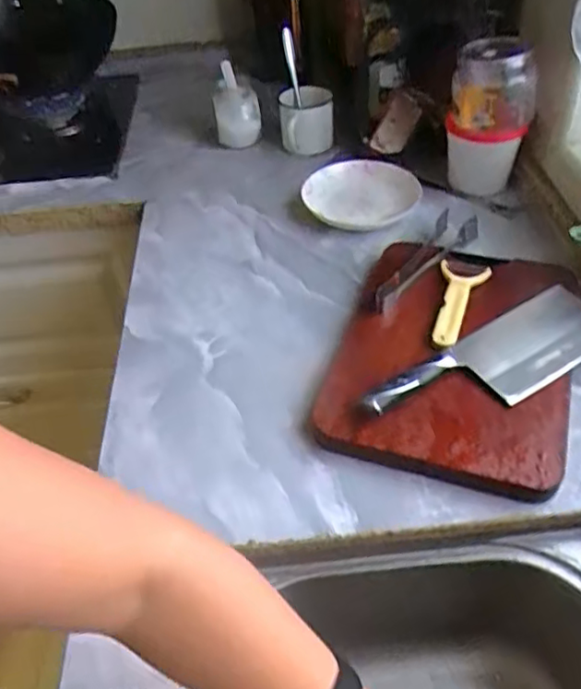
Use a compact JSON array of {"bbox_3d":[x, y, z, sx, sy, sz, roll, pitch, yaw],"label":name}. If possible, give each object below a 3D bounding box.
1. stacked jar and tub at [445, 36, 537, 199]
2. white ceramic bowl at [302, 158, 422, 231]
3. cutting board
[{"bbox_3d":[0.298,-0.344,0.917,0.110,0.201,0.134,9,46,15],"label":"stacked jar and tub"},{"bbox_3d":[0.108,-0.232,0.939,0.170,0.027,0.168,-3,44,3],"label":"white ceramic bowl"},{"bbox_3d":[0.182,0.004,0.687,0.243,0.039,0.339,10,47,16],"label":"cutting board"}]

